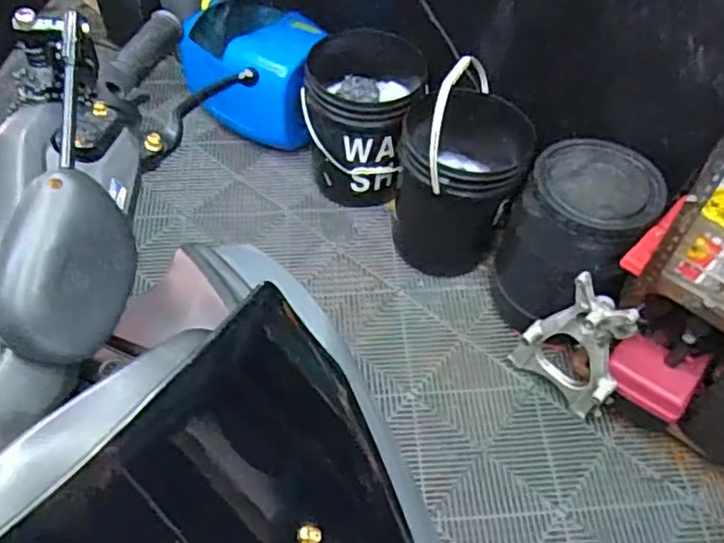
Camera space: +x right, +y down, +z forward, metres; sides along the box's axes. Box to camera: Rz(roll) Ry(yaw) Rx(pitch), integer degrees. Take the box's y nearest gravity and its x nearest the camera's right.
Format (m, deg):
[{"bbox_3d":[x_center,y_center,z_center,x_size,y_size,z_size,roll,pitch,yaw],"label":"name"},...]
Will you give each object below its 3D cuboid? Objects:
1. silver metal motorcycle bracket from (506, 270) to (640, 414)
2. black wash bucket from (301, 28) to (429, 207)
[{"bbox_3d":[0.457,0.159,1.401,0.116,0.350,0.213,-33,63,-22],"label":"silver metal motorcycle bracket"},{"bbox_3d":[0.002,-0.398,1.743,0.290,0.339,0.310,1,56,-1],"label":"black wash bucket"}]

